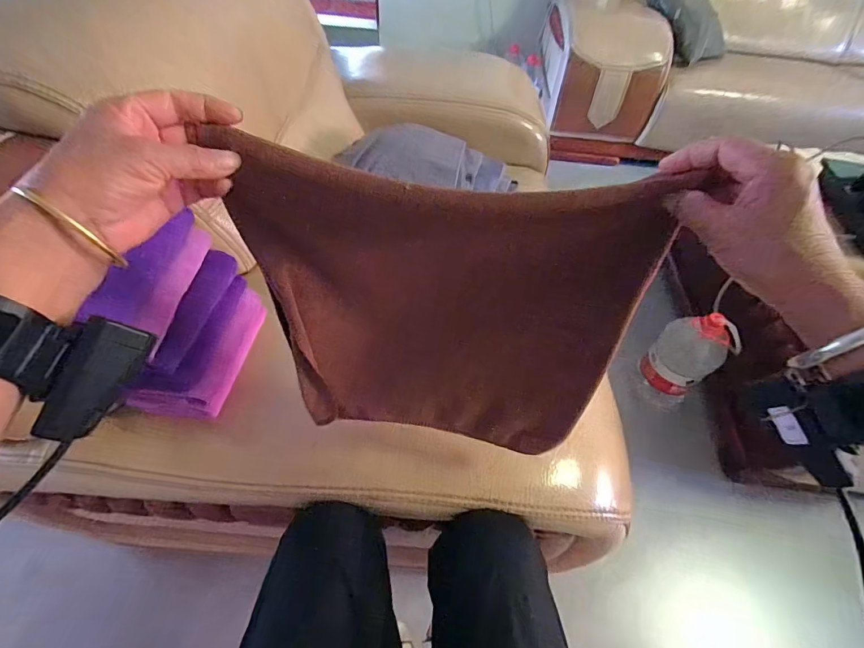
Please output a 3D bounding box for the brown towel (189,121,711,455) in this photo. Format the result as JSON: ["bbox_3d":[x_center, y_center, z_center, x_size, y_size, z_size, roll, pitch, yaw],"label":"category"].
[{"bbox_3d":[0.014,-0.007,0.394,0.329,0.270,0.065,4,27,0],"label":"brown towel"}]

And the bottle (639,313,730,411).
[{"bbox_3d":[0.714,0.100,1.171,0.154,0.313,0.128,38,59,24],"label":"bottle"}]

